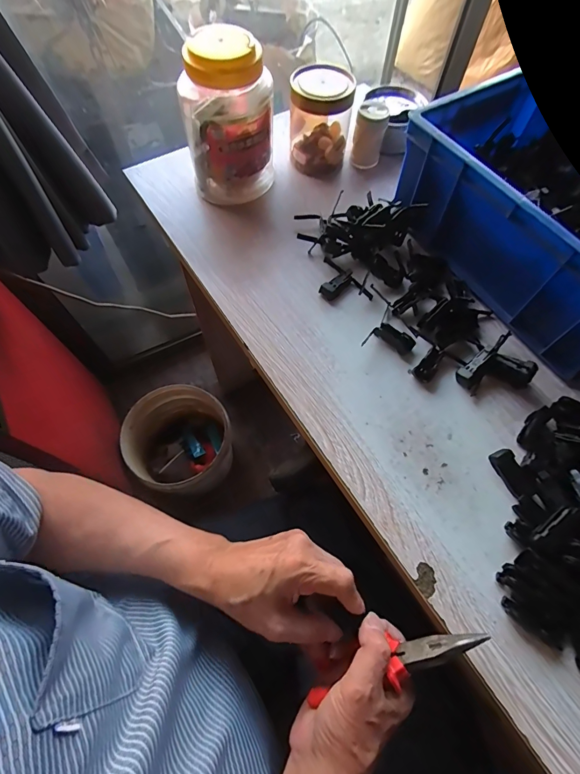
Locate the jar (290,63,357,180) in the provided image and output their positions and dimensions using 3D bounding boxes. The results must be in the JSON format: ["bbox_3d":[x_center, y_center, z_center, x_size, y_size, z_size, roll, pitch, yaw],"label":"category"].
[{"bbox_3d":[0.043,-0.376,0.533,0.083,0.109,0.091,0,65,-1],"label":"jar"}]

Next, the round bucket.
[{"bbox_3d":[-0.283,0.156,1.019,0.253,0.225,0.248,0,65,-1],"label":"round bucket"}]

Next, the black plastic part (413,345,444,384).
[{"bbox_3d":[0.159,-0.026,0.420,0.021,0.014,0.044,41,71,16],"label":"black plastic part"}]

